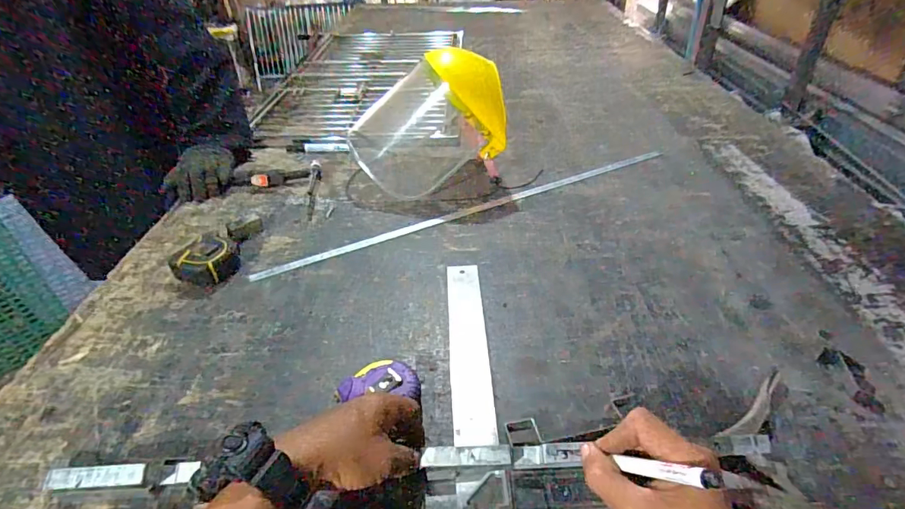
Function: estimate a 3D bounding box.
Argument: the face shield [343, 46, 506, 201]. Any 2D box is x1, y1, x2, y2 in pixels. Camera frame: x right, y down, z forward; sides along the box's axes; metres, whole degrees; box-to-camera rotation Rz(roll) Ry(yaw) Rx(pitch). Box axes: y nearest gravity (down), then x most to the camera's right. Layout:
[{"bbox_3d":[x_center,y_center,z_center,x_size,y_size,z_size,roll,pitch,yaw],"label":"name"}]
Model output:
[{"bbox_3d":[-0.058,-0.247,0.842,0.253,0.210,0.227,-9,38,-10],"label":"face shield"}]

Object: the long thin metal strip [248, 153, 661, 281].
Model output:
[{"bbox_3d":[0.057,-0.084,0.800,0.764,0.006,0.036,-18,33,-20],"label":"long thin metal strip"}]

